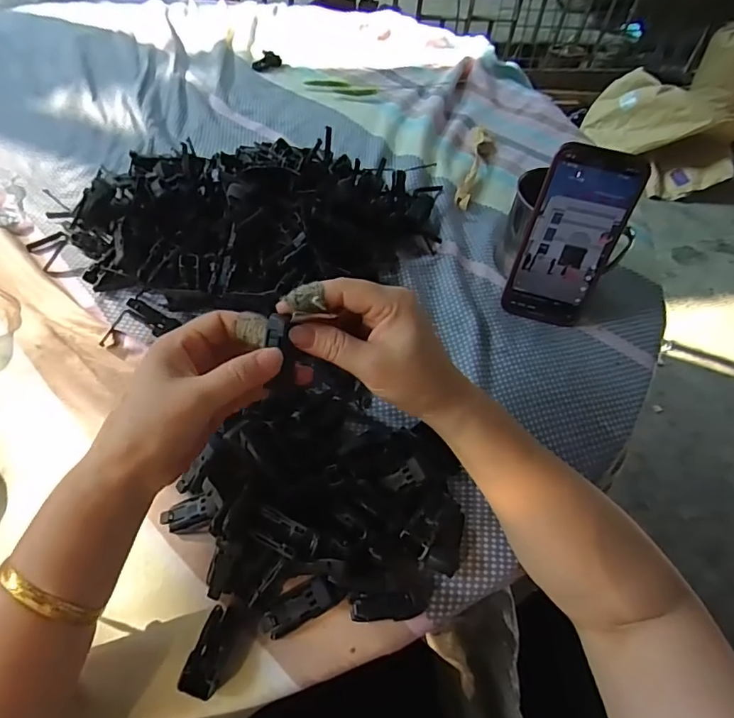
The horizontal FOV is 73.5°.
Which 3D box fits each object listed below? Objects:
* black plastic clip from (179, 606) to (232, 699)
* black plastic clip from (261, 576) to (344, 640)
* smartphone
[{"bbox_3d":[-0.093,0.174,0.294,0.019,0.014,0.046,16,54,7],"label":"black plastic clip"},{"bbox_3d":[-0.040,0.155,0.307,0.052,0.012,0.019,-24,59,-21],"label":"black plastic clip"},{"bbox_3d":[0.181,-0.104,0.437,0.076,0.155,0.007,17,35,6],"label":"smartphone"}]

